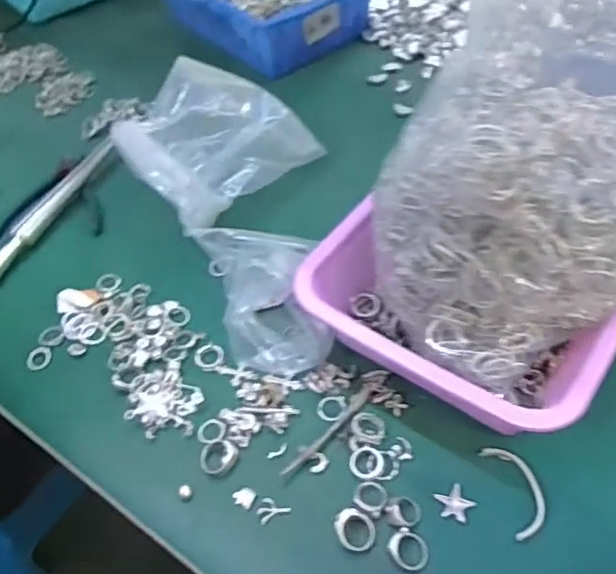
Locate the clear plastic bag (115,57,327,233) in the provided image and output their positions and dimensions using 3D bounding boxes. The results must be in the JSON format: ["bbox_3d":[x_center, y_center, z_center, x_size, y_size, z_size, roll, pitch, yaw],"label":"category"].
[{"bbox_3d":[-0.106,-0.140,0.620,0.155,0.096,0.176,21,55,21],"label":"clear plastic bag"}]

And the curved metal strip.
[{"bbox_3d":[0.148,0.142,0.415,0.028,0.004,0.066,-11,50,-4],"label":"curved metal strip"}]

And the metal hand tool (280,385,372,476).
[{"bbox_3d":[0.017,0.110,0.455,0.012,0.004,0.098,34,61,29],"label":"metal hand tool"}]

